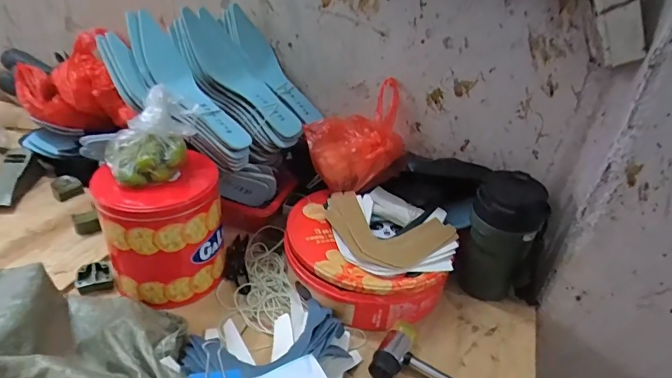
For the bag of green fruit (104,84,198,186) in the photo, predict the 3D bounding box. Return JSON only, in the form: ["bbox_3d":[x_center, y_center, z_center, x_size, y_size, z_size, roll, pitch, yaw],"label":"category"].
[{"bbox_3d":[-0.228,-0.069,0.545,0.113,0.087,0.097,-9,37,-21],"label":"bag of green fruit"}]

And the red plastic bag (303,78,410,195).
[{"bbox_3d":[0.032,-0.078,0.699,0.162,0.130,0.138,6,34,-1],"label":"red plastic bag"}]

